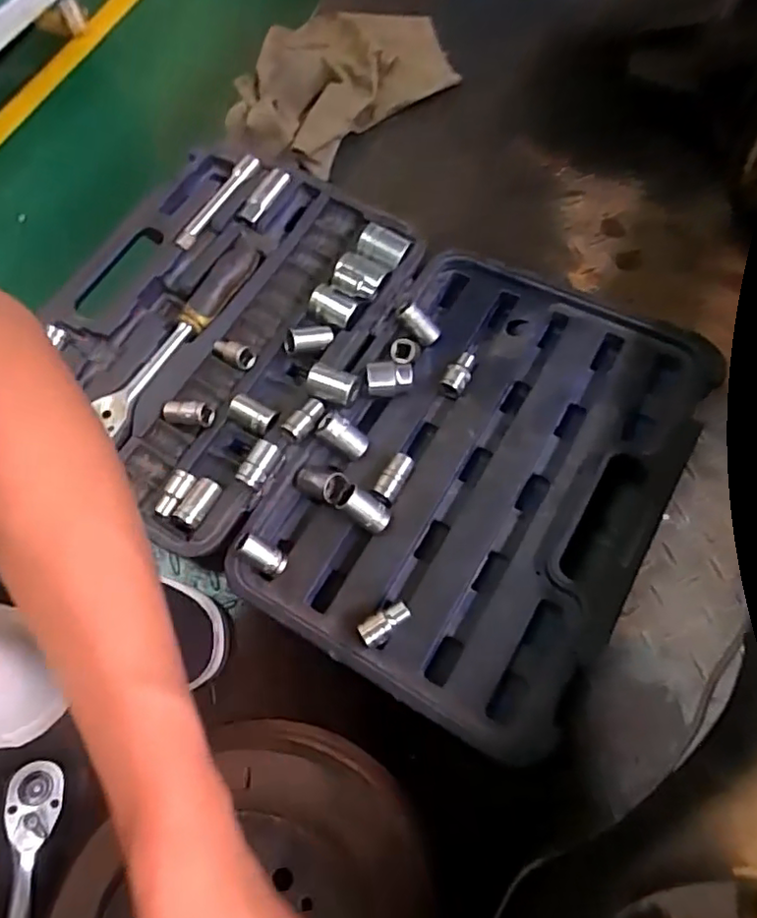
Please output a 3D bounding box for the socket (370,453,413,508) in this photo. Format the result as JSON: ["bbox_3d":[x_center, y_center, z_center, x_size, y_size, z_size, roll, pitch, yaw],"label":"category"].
[{"bbox_3d":[0.011,0.017,0.480,0.017,0.018,0.045,27,72,12],"label":"socket"}]

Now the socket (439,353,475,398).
[{"bbox_3d":[0.070,-0.074,0.519,0.021,0.019,0.038,29,72,13],"label":"socket"}]

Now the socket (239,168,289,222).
[{"bbox_3d":[-0.114,-0.265,0.602,0.020,0.019,0.062,32,73,14],"label":"socket"}]

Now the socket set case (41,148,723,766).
[{"bbox_3d":[-0.032,-0.052,0.525,0.546,0.055,0.377,28,72,12],"label":"socket set case"}]

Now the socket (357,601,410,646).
[{"bbox_3d":[0.004,0.121,0.437,0.038,0.020,0.017,-34,71,-11],"label":"socket"}]

